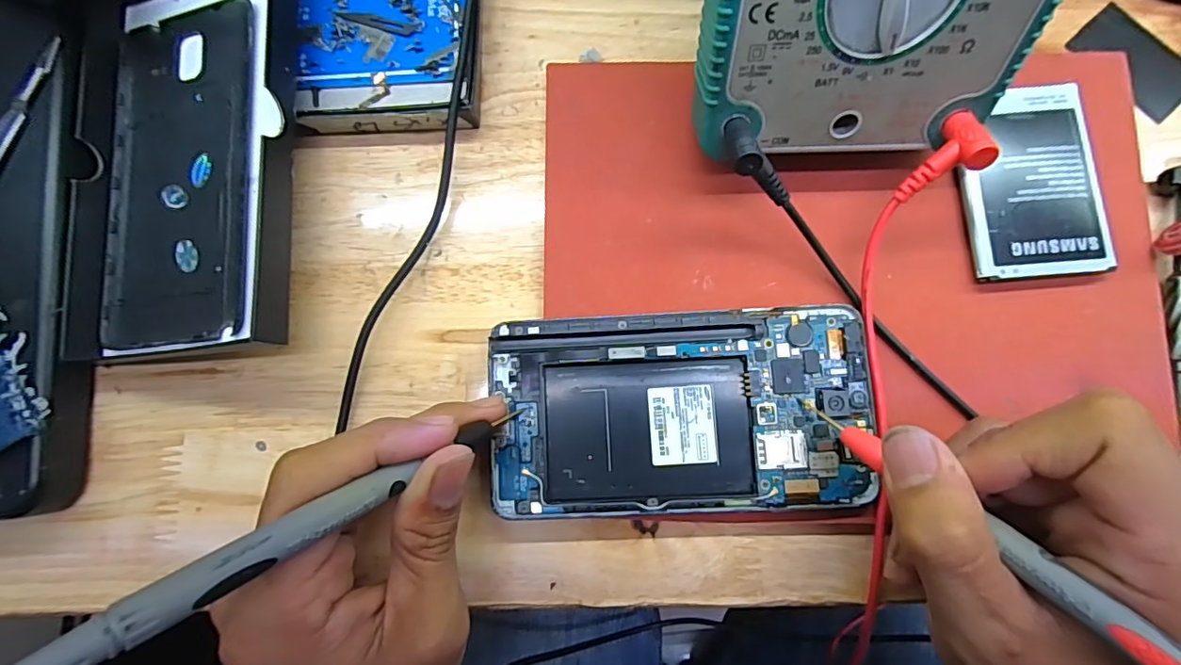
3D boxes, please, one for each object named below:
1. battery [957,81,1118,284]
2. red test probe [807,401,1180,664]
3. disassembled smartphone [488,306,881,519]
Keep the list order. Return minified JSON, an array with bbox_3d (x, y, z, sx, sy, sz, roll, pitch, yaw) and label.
[{"bbox_3d":[0.177,-0.061,0.213,0.051,0.008,0.078,-6,84,2],"label":"battery"},{"bbox_3d":[0.118,0.062,0.145,0.010,0.009,0.145,-43,42,-2],"label":"red test probe"},{"bbox_3d":[0.035,0.031,0.207,0.146,0.005,0.076,-3,84,2],"label":"disassembled smartphone"}]

